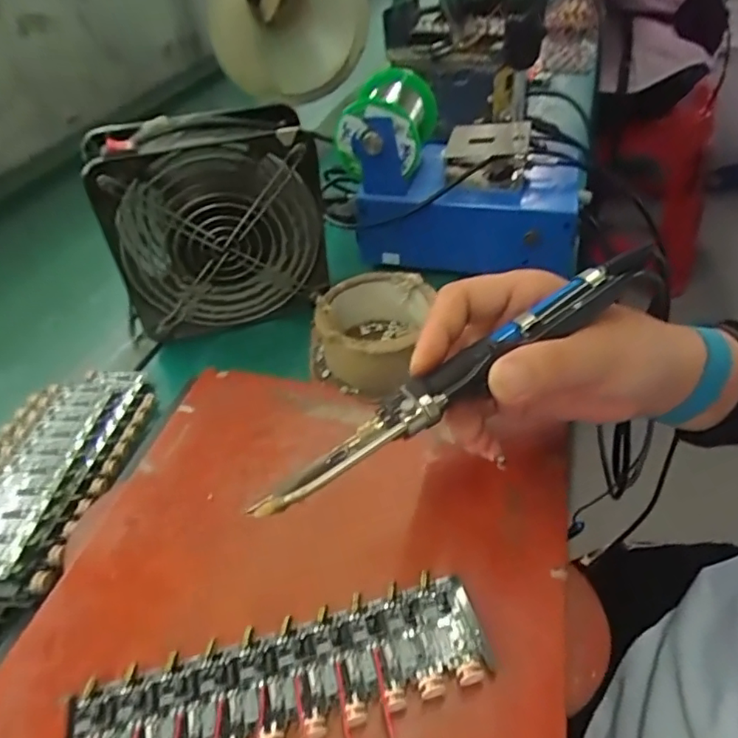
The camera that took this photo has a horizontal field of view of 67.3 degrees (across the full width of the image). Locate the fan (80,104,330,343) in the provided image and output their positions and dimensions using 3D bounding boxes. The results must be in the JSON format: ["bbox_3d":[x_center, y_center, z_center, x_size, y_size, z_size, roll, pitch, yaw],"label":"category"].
[{"bbox_3d":[-0.111,-0.103,0.410,0.154,0.147,0.052,-16,41,-10],"label":"fan"}]

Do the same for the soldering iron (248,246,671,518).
[{"bbox_3d":[0.044,-0.001,0.234,0.212,0.018,0.024,-33,46,-11],"label":"soldering iron"}]

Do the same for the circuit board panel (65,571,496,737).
[{"bbox_3d":[-0.034,0.124,0.221,0.163,0.008,0.047,-15,41,-9],"label":"circuit board panel"}]

